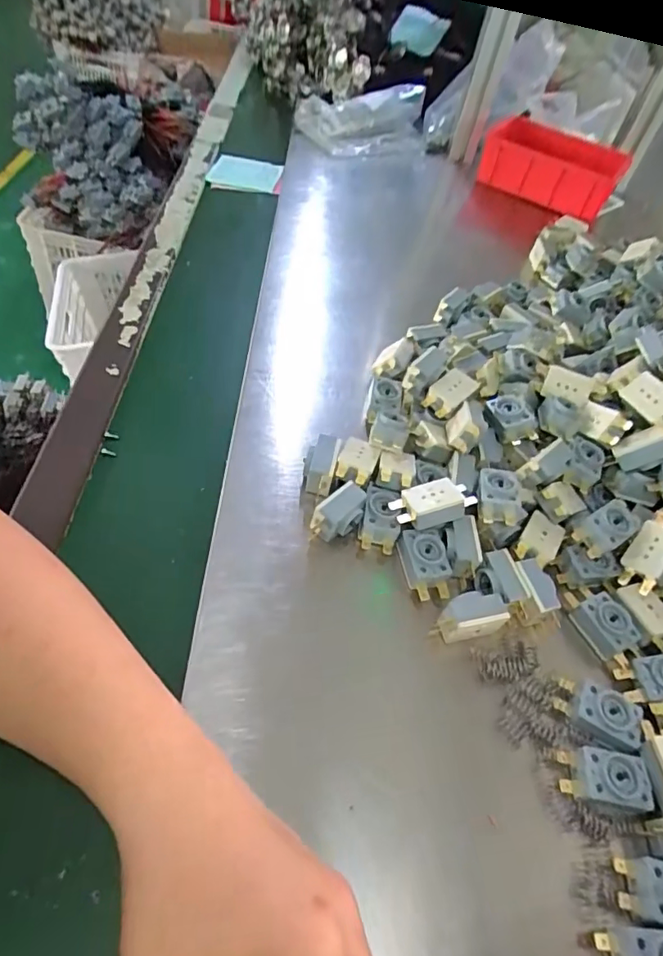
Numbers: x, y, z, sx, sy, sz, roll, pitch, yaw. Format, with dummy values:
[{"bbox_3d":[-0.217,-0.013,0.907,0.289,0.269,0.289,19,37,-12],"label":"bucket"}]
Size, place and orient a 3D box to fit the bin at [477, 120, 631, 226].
[{"bbox_3d":[0.325,-0.466,0.808,0.202,0.067,0.129,26,51,10],"label":"bin"}]

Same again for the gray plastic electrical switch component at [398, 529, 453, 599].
[{"bbox_3d":[0.064,0.058,0.369,0.031,0.018,0.044,-3,53,-14],"label":"gray plastic electrical switch component"}]

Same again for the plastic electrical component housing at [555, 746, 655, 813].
[{"bbox_3d":[0.153,0.169,0.303,0.047,0.014,0.028,13,51,-1],"label":"plastic electrical component housing"}]

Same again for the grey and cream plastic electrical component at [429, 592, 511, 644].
[{"bbox_3d":[0.087,0.090,0.349,0.046,0.025,0.020,-7,54,-16],"label":"grey and cream plastic electrical component"}]

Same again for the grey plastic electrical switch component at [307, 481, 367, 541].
[{"bbox_3d":[0.007,0.025,0.373,0.022,0.030,0.042,39,55,19],"label":"grey plastic electrical switch component"}]

